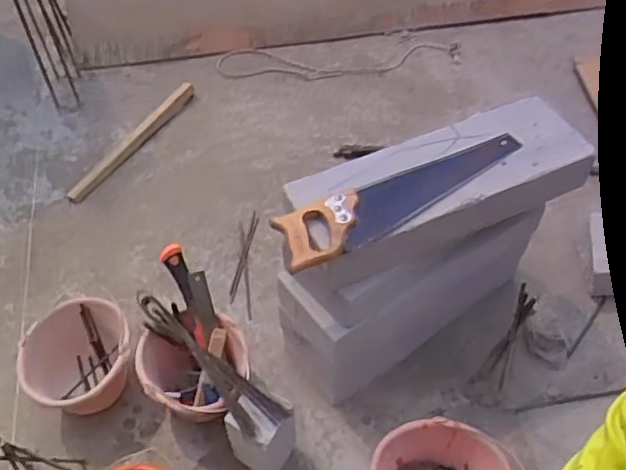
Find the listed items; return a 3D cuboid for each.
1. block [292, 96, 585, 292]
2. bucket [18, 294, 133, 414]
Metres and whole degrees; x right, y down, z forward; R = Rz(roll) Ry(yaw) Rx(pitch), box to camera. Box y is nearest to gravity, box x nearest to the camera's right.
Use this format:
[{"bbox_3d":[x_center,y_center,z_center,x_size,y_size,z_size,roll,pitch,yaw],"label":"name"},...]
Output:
[{"bbox_3d":[0.244,-0.090,1.252,0.574,0.123,0.184,-21,54,-16],"label":"block"},{"bbox_3d":[-0.521,0.288,1.442,0.224,0.180,0.230,0,51,0],"label":"bucket"}]

